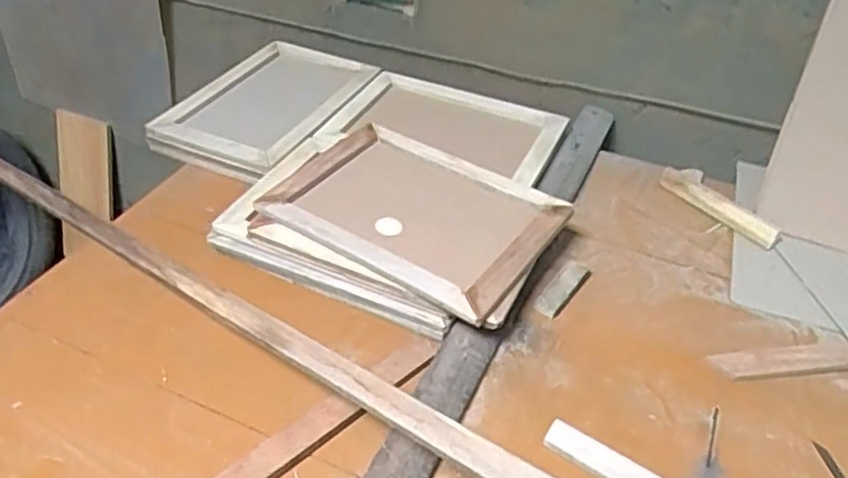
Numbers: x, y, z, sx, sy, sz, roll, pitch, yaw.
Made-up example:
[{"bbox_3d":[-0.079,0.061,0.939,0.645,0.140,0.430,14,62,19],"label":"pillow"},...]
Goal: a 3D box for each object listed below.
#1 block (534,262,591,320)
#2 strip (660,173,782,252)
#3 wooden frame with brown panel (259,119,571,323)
[{"bbox_3d":[0.154,0.054,0.748,0.027,0.007,0.096,28,48,26],"label":"block"},{"bbox_3d":[0.371,-0.039,0.857,0.037,0.014,0.159,-28,50,-29],"label":"strip"},{"bbox_3d":[-0.010,-0.036,0.766,0.305,0.026,0.217,23,45,24],"label":"wooden frame with brown panel"}]

